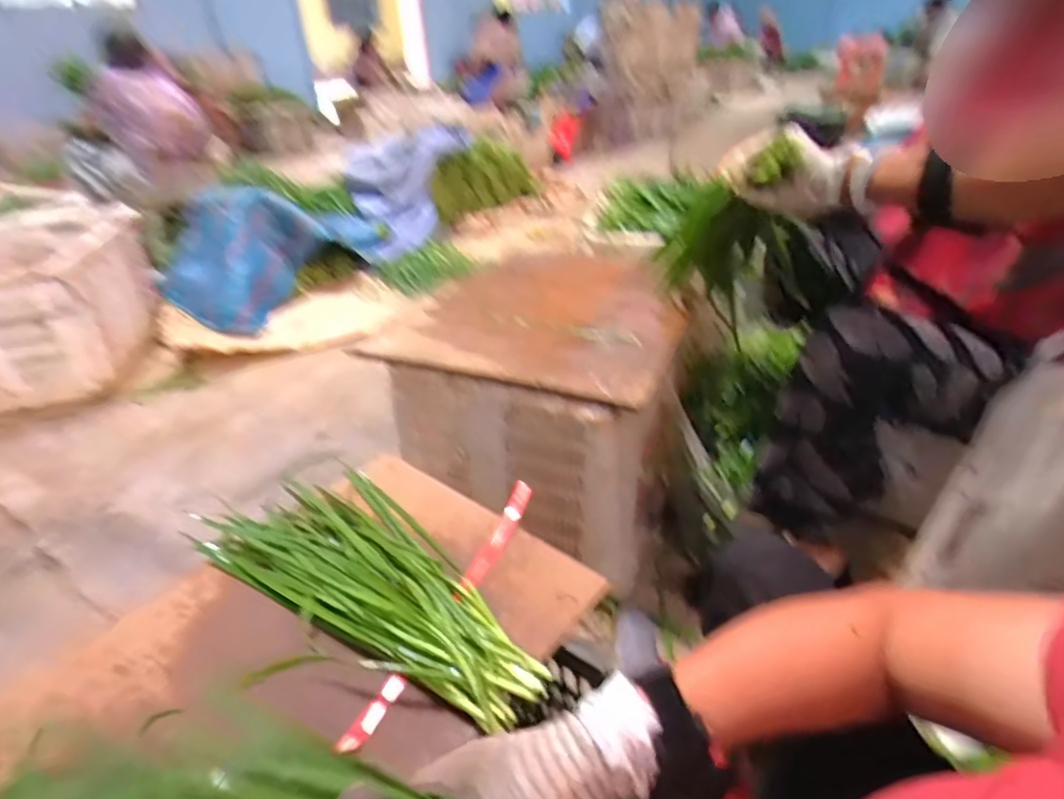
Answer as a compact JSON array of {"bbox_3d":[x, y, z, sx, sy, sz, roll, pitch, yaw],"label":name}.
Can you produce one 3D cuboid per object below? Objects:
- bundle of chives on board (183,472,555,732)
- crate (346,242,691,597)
[{"bbox_3d":[-0.168,0.177,0.626,0.441,0.036,0.180,18,38,30],"label":"bundle of chives on board"},{"bbox_3d":[0.032,-0.023,1.049,0.446,0.305,0.454,14,37,25],"label":"crate"}]

